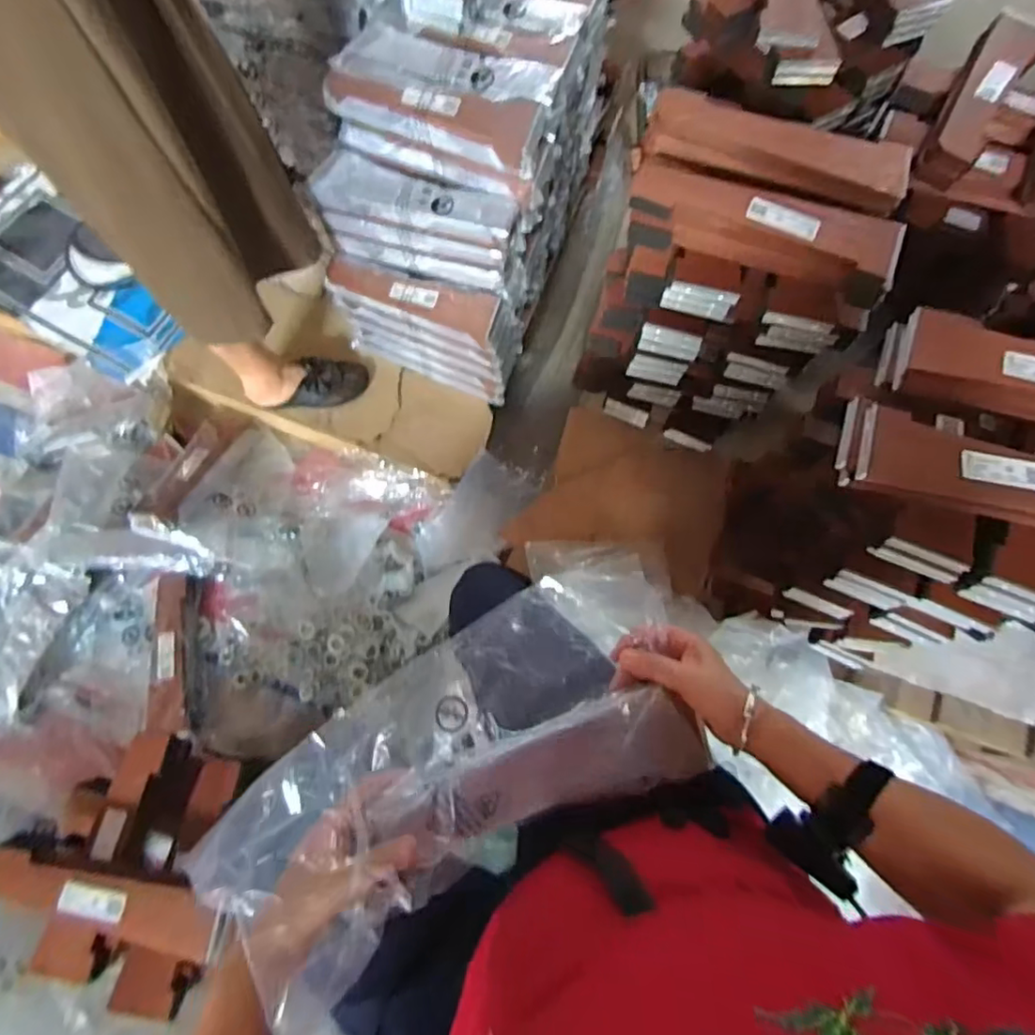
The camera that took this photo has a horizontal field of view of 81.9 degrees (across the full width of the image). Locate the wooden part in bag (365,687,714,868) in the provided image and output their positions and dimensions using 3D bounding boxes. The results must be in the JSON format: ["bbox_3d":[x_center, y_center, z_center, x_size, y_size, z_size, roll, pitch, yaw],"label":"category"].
[{"bbox_3d":[0.034,0.209,0.491,0.257,0.017,0.073,-12,91,-16],"label":"wooden part in bag"}]

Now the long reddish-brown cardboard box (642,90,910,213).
[{"bbox_3d":[0.303,-0.432,0.706,0.305,0.054,0.075,20,72,6],"label":"long reddish-brown cardboard box"}]

